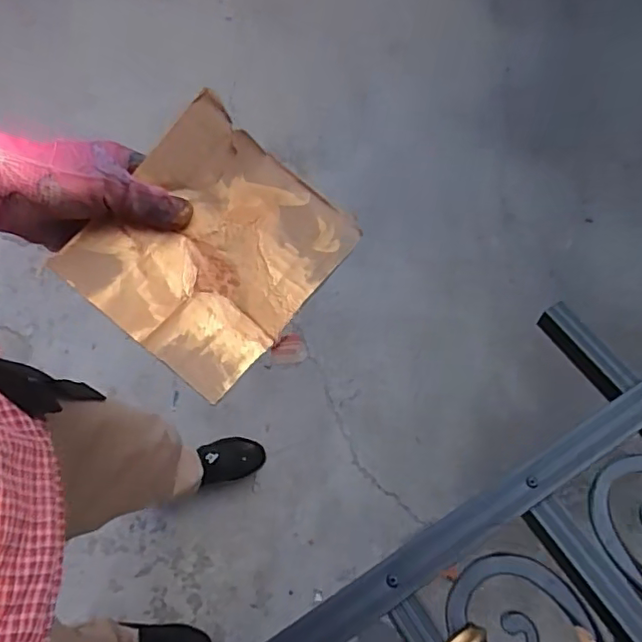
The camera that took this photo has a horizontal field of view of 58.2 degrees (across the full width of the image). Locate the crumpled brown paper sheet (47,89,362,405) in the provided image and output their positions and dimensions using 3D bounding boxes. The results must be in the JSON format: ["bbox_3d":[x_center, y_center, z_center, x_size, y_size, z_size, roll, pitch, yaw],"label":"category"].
[{"bbox_3d":[-0.071,-0.047,0.374,0.136,0.017,0.149,40,77,-2],"label":"crumpled brown paper sheet"}]

